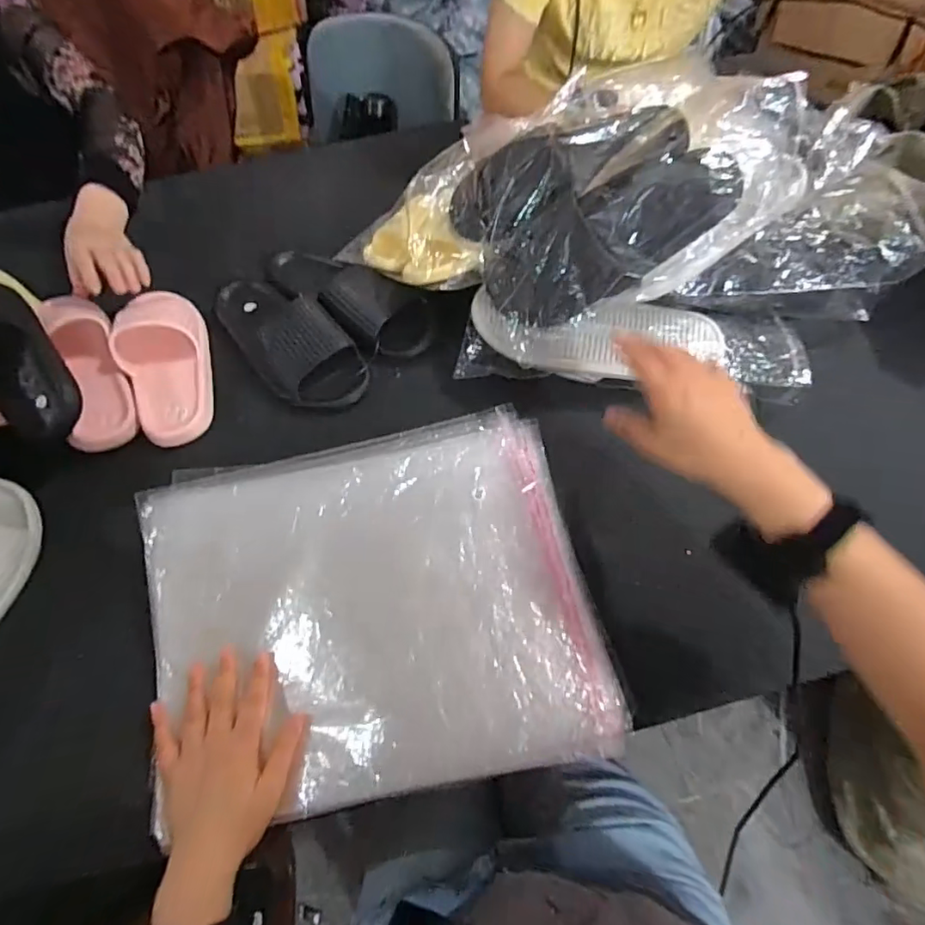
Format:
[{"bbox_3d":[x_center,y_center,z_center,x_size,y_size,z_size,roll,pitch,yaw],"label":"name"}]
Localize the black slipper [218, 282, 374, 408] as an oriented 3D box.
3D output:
[{"bbox_3d":[-0.231,-0.164,0.681,0.108,0.067,0.257,-41,65,-18],"label":"black slipper"}]

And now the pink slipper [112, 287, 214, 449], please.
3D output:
[{"bbox_3d":[-0.380,-0.143,0.684,0.097,0.058,0.267,-19,60,-7],"label":"pink slipper"}]

